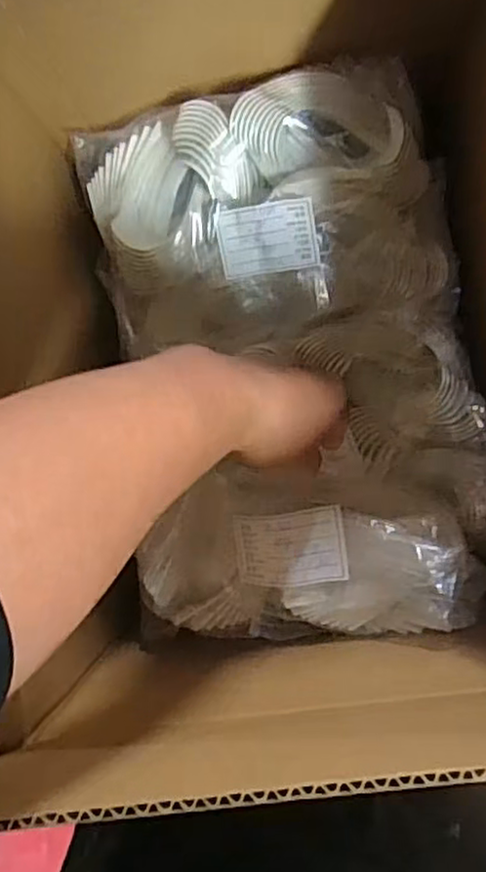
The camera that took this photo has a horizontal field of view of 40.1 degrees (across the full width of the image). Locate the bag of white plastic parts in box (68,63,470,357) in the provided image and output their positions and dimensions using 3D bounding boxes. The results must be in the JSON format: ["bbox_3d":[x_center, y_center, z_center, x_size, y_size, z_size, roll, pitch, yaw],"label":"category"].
[{"bbox_3d":[0.015,-0.173,0.535,0.282,0.069,0.196,-4,92,4],"label":"bag of white plastic parts in box"}]

